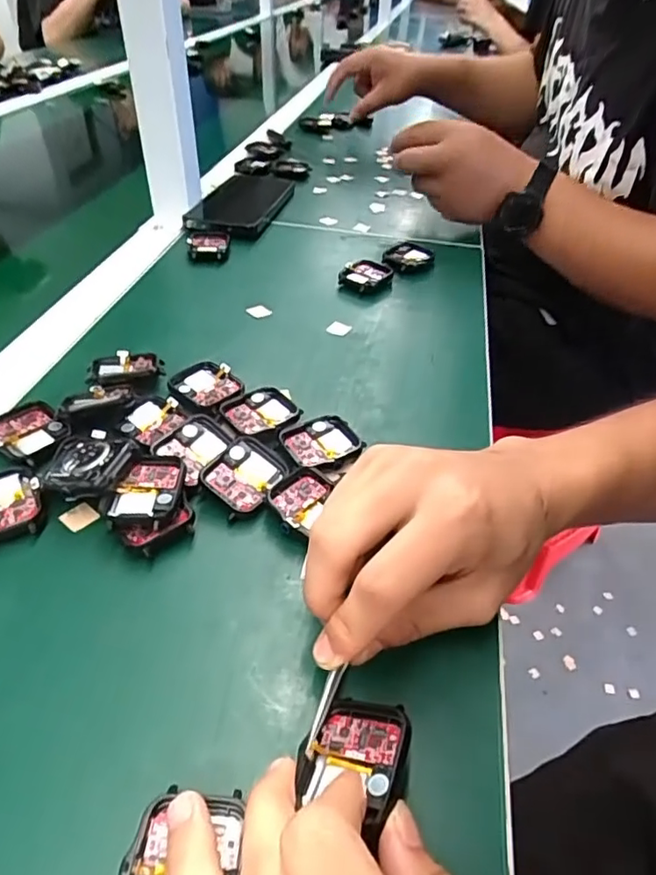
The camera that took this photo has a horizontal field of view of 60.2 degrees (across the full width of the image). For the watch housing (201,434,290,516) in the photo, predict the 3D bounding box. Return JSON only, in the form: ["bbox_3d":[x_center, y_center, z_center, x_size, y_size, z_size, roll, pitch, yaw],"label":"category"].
[{"bbox_3d":[-0.045,0.021,0.307,0.035,0.010,0.043,34,56,12],"label":"watch housing"}]

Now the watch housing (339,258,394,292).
[{"bbox_3d":[0.032,-0.144,0.504,0.036,0.014,0.046,27,47,25],"label":"watch housing"}]

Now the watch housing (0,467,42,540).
[{"bbox_3d":[-0.166,0.034,0.286,0.038,0.012,0.045,-21,47,-25],"label":"watch housing"}]

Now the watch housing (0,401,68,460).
[{"bbox_3d":[-0.173,-0.003,0.326,0.037,0.009,0.040,-31,51,-32],"label":"watch housing"}]

